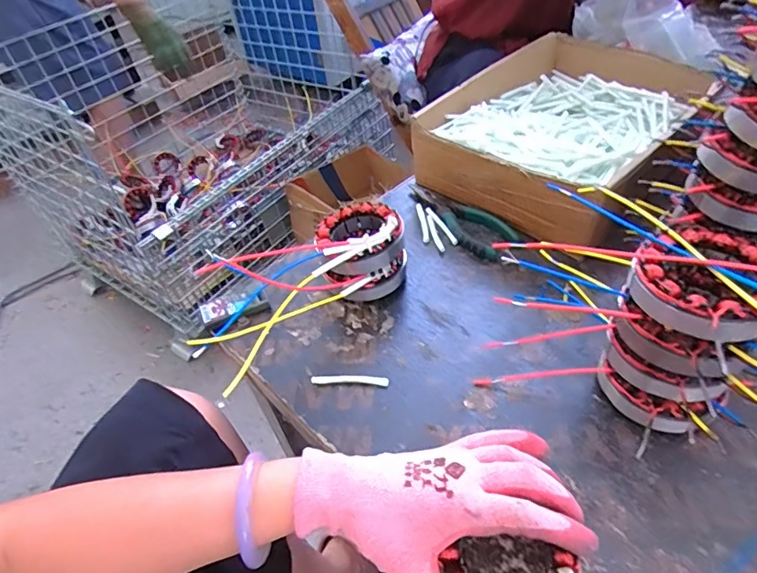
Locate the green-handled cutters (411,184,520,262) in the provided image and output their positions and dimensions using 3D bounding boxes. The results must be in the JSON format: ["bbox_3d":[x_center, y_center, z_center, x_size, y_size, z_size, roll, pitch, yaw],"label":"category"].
[{"bbox_3d":[0.095,-0.082,0.572,0.062,0.014,0.148,-30,50,-21],"label":"green-handled cutters"}]

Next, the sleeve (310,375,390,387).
[{"bbox_3d":[-0.025,0.082,0.435,0.068,0.006,0.010,-1,46,7],"label":"sleeve"}]

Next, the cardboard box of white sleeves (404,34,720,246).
[{"bbox_3d":[0.236,-0.197,0.611,0.238,0.097,0.338,33,58,32],"label":"cardboard box of white sleeves"}]

